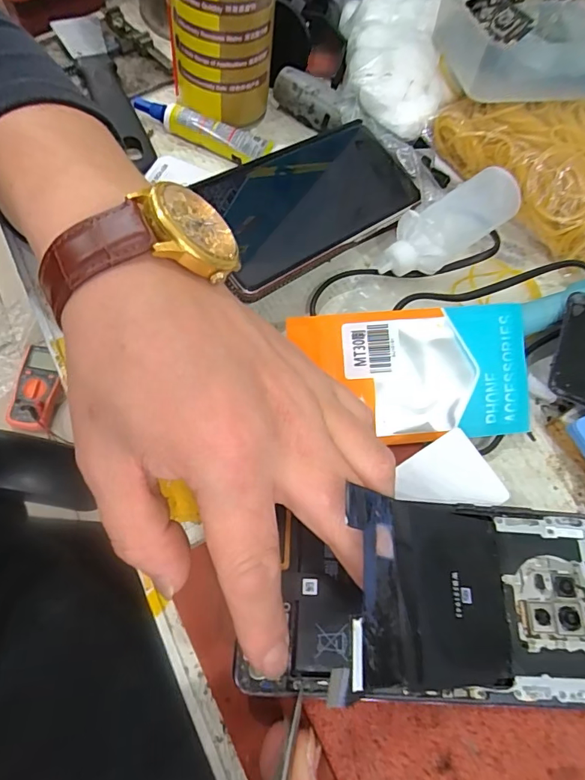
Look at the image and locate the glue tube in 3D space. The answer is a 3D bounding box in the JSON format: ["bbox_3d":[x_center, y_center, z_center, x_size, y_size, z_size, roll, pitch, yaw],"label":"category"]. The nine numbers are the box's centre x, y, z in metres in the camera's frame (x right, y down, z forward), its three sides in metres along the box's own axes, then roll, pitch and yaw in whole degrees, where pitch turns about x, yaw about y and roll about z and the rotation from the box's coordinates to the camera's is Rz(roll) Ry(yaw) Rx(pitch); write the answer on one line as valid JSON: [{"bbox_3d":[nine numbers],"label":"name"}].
[{"bbox_3d":[-0.065,-0.185,0.330,0.099,0.017,0.019,22,64,3],"label":"glue tube"}]

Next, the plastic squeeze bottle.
[{"bbox_3d":[0.096,-0.101,0.288,0.091,0.029,0.033,-31,74,-12],"label":"plastic squeeze bottle"}]

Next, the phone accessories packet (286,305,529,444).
[{"bbox_3d":[0.064,-0.008,0.249,0.123,0.006,0.069,-4,91,-3],"label":"phone accessories packet"}]

